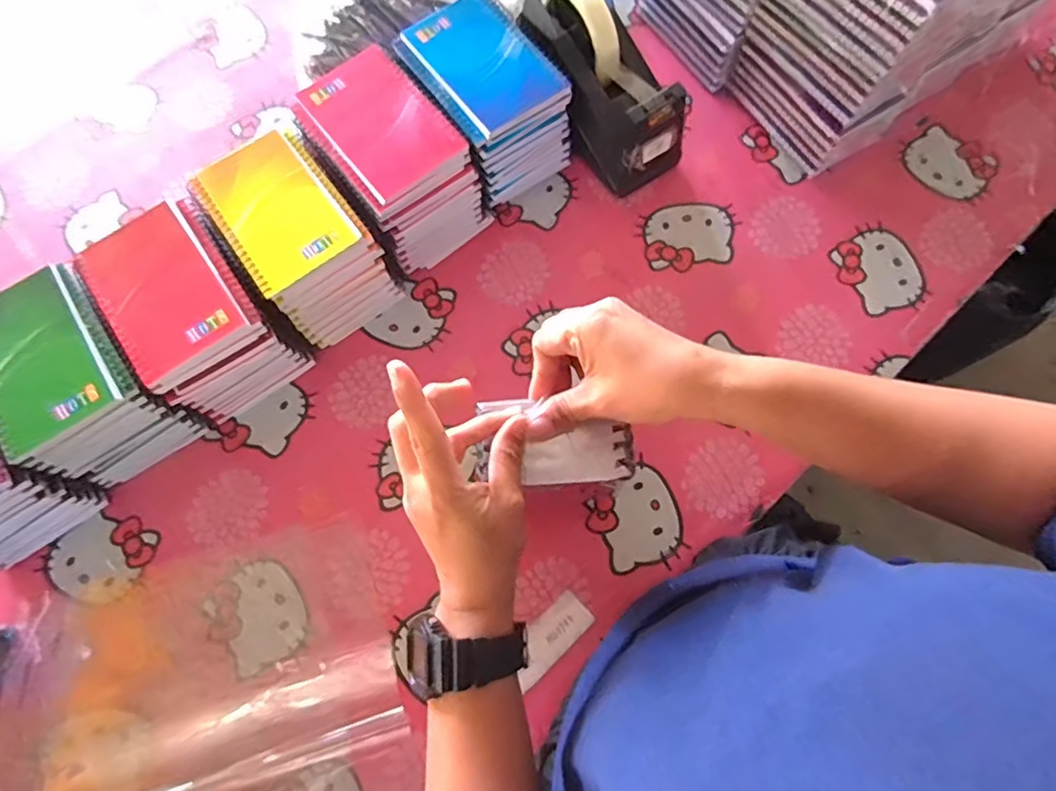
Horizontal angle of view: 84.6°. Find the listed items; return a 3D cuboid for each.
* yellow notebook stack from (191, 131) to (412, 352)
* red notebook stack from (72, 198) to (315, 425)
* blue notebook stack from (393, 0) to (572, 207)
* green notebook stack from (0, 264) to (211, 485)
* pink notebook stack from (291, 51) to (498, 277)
[{"bbox_3d":[-0.191,-0.131,0.496,0.091,0.103,0.133,-36,74,-9],"label":"yellow notebook stack"},{"bbox_3d":[-0.268,-0.066,0.477,0.099,0.107,0.133,-36,74,-9],"label":"red notebook stack"},{"bbox_3d":[-0.037,-0.260,0.528,0.096,0.114,0.131,-34,74,-9],"label":"blue notebook stack"},{"bbox_3d":[-0.349,-0.013,0.461,0.094,0.104,0.133,-37,75,-10],"label":"green notebook stack"},{"bbox_3d":[-0.119,-0.199,0.510,0.099,0.114,0.135,-39,75,-10],"label":"pink notebook stack"}]

